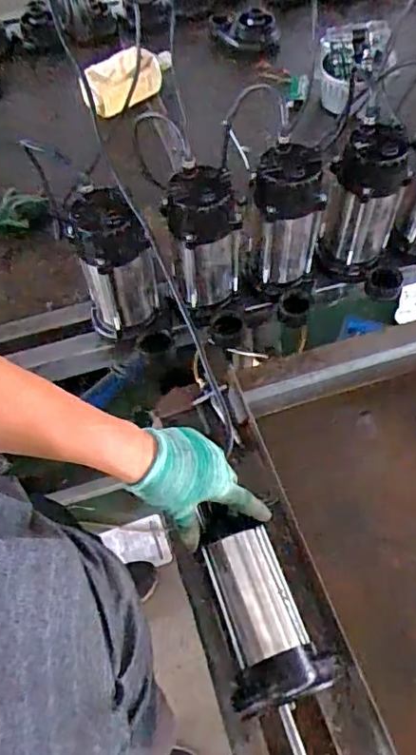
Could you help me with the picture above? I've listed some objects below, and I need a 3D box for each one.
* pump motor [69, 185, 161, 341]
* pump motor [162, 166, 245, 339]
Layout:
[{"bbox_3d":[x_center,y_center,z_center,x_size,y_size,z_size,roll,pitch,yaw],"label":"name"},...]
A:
[{"bbox_3d":[-0.134,-0.159,0.792,0.102,0.203,0.083,-19,60,-10],"label":"pump motor"},{"bbox_3d":[-0.003,-0.170,0.816,0.099,0.244,0.108,-13,59,-7],"label":"pump motor"}]

